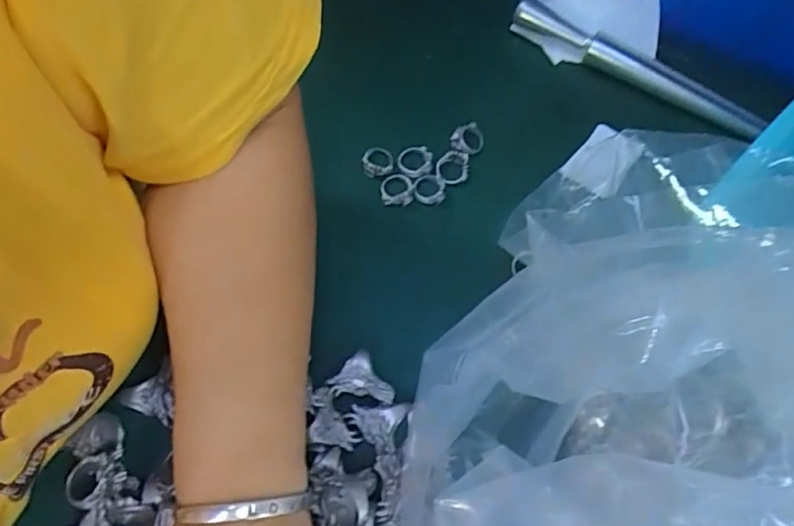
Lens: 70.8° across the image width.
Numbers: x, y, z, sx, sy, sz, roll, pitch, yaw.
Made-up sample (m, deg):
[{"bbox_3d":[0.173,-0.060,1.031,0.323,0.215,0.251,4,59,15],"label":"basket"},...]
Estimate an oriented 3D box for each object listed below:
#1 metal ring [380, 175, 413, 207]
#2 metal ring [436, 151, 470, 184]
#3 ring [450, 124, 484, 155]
[{"bbox_3d":[0.000,-0.051,0.381,0.021,0.014,0.023,1,70,-2],"label":"metal ring"},{"bbox_3d":[0.039,-0.066,0.388,0.022,0.011,0.021,1,70,-2],"label":"metal ring"},{"bbox_3d":[0.051,-0.088,0.394,0.020,0.013,0.020,1,70,-2],"label":"ring"}]

